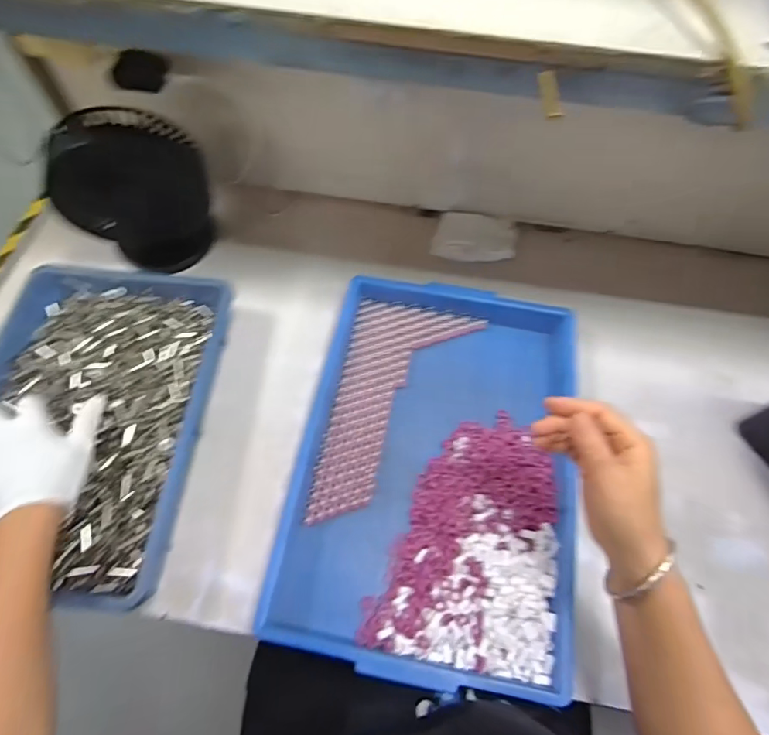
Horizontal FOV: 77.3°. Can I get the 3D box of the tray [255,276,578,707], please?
[{"bbox_3d":[0.061,0.104,0.549,0.286,0.073,0.416,11,64,5],"label":"tray"}]

